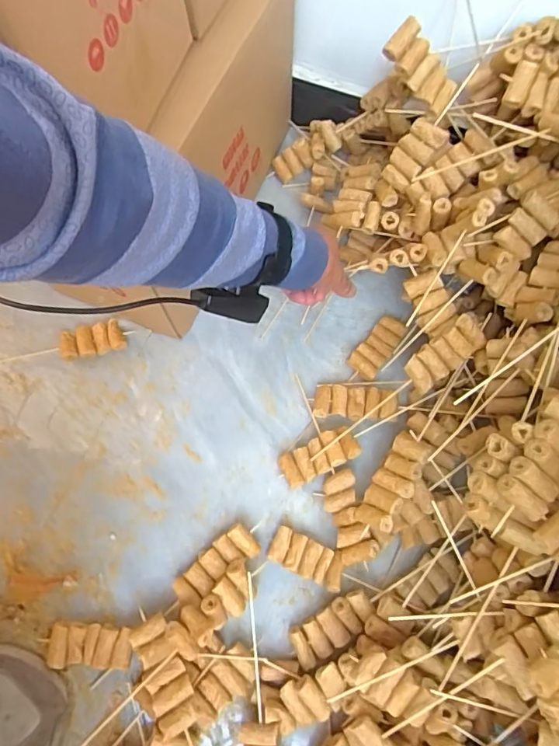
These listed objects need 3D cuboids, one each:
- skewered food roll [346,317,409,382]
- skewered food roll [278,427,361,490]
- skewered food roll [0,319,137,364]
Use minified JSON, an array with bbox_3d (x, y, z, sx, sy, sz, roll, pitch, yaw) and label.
[{"bbox_3d":[0.120,-0.032,0.591,0.037,0.027,0.081,35,76,12],"label":"skewered food roll"},{"bbox_3d":[0.043,0.094,0.539,0.091,0.015,0.039,-29,73,8],"label":"skewered food roll"},{"bbox_3d":[-0.282,-0.028,0.597,0.192,0.019,0.040,-14,72,-4],"label":"skewered food roll"}]

